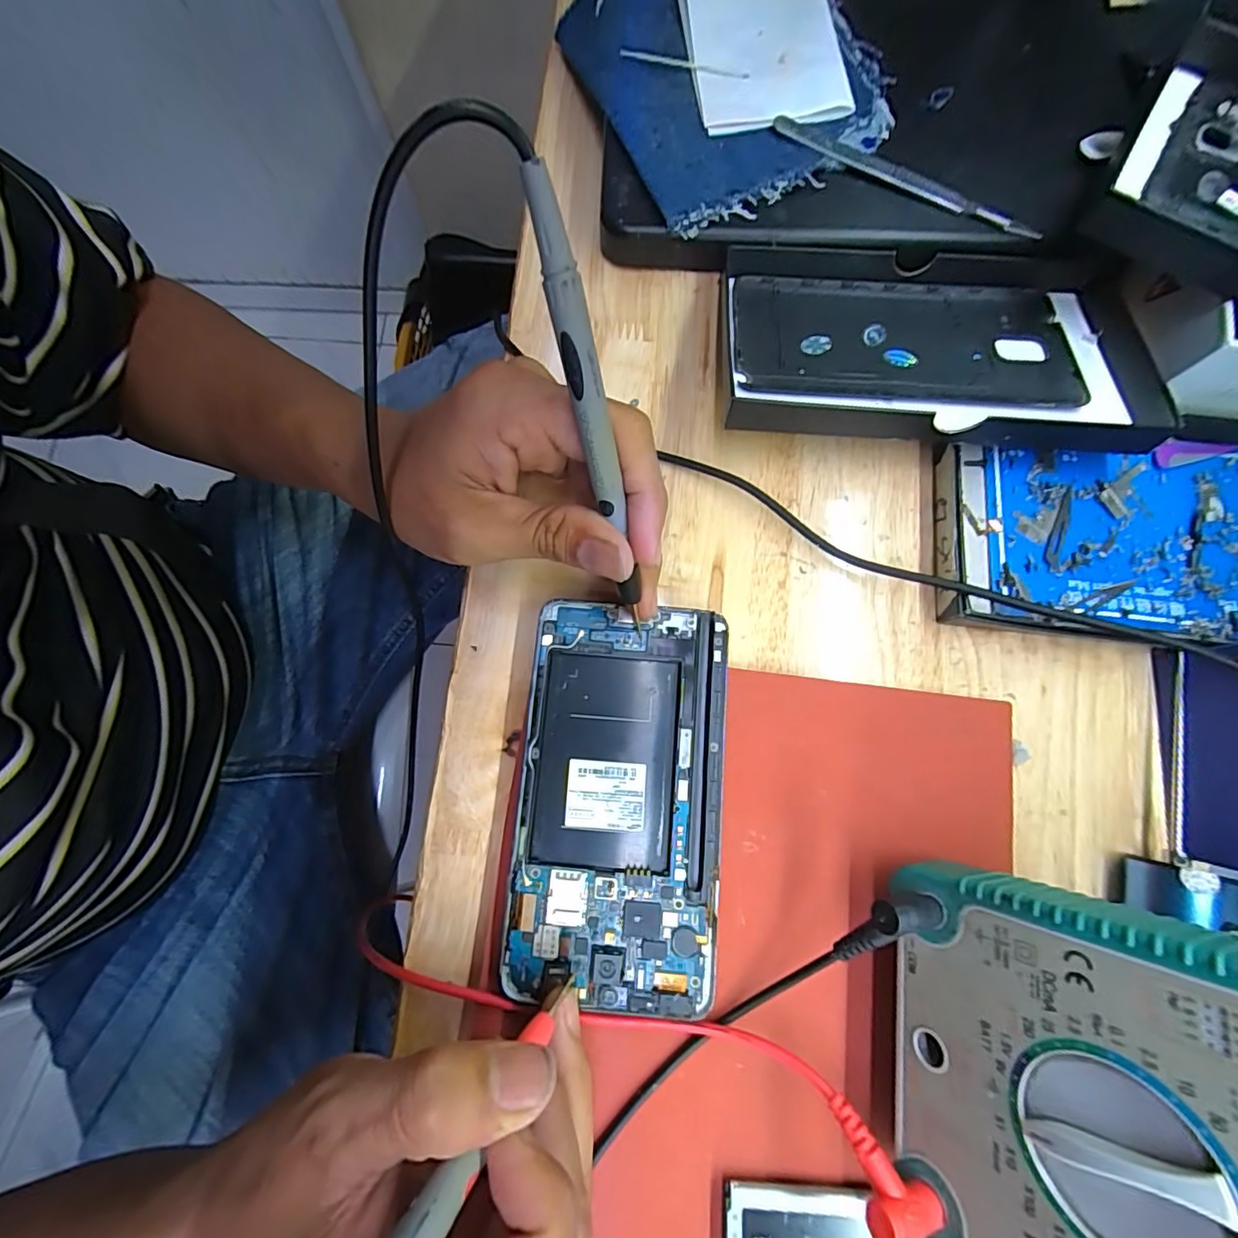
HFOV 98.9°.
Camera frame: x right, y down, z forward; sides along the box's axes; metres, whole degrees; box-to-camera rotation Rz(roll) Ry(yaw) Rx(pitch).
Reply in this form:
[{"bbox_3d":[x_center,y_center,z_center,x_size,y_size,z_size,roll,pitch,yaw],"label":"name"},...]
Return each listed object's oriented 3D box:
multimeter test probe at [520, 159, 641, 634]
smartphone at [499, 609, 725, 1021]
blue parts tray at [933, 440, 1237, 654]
[{"bbox_3d":[-0.005,-0.049,0.165,0.009,0.140,0.008,-17,41,-3],"label":"multimeter test probe"},{"bbox_3d":[0.001,0.067,0.205,0.077,0.006,0.146,5,79,1],"label":"smartphone"},{"bbox_3d":[0.222,-0.035,0.227,0.167,0.018,0.090,6,79,1],"label":"blue parts tray"}]

